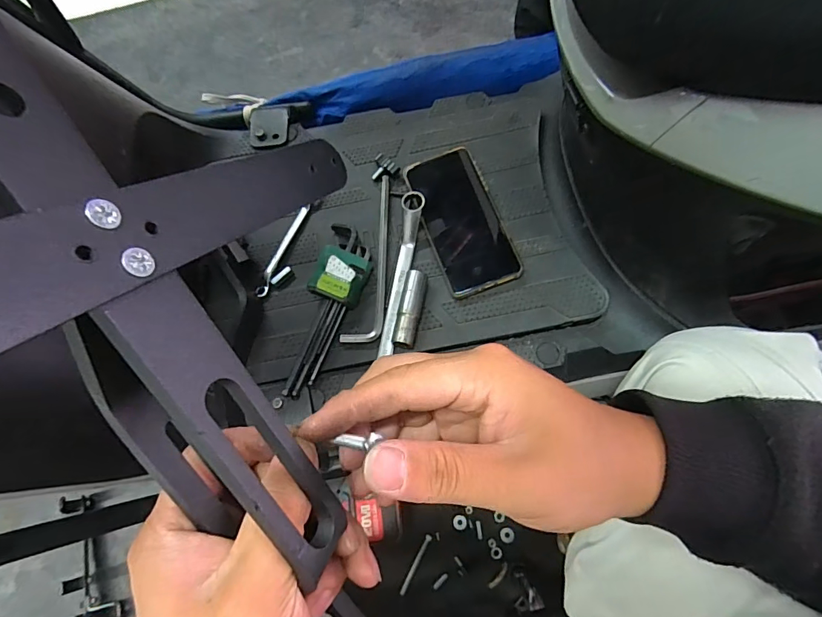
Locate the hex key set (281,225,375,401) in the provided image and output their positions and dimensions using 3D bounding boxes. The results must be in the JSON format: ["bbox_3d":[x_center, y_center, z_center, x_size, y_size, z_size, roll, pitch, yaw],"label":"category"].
[{"bbox_3d":[-0.083,-0.006,0.452,0.051,0.033,0.193,14,71,7],"label":"hex key set"}]

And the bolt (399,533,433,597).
[{"bbox_3d":[0.008,0.414,0.707,0.010,0.013,0.094,29,73,11],"label":"bolt"}]

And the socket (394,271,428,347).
[{"bbox_3d":[0.000,0.000,0.450,0.021,0.020,0.079,12,71,6],"label":"socket"}]

